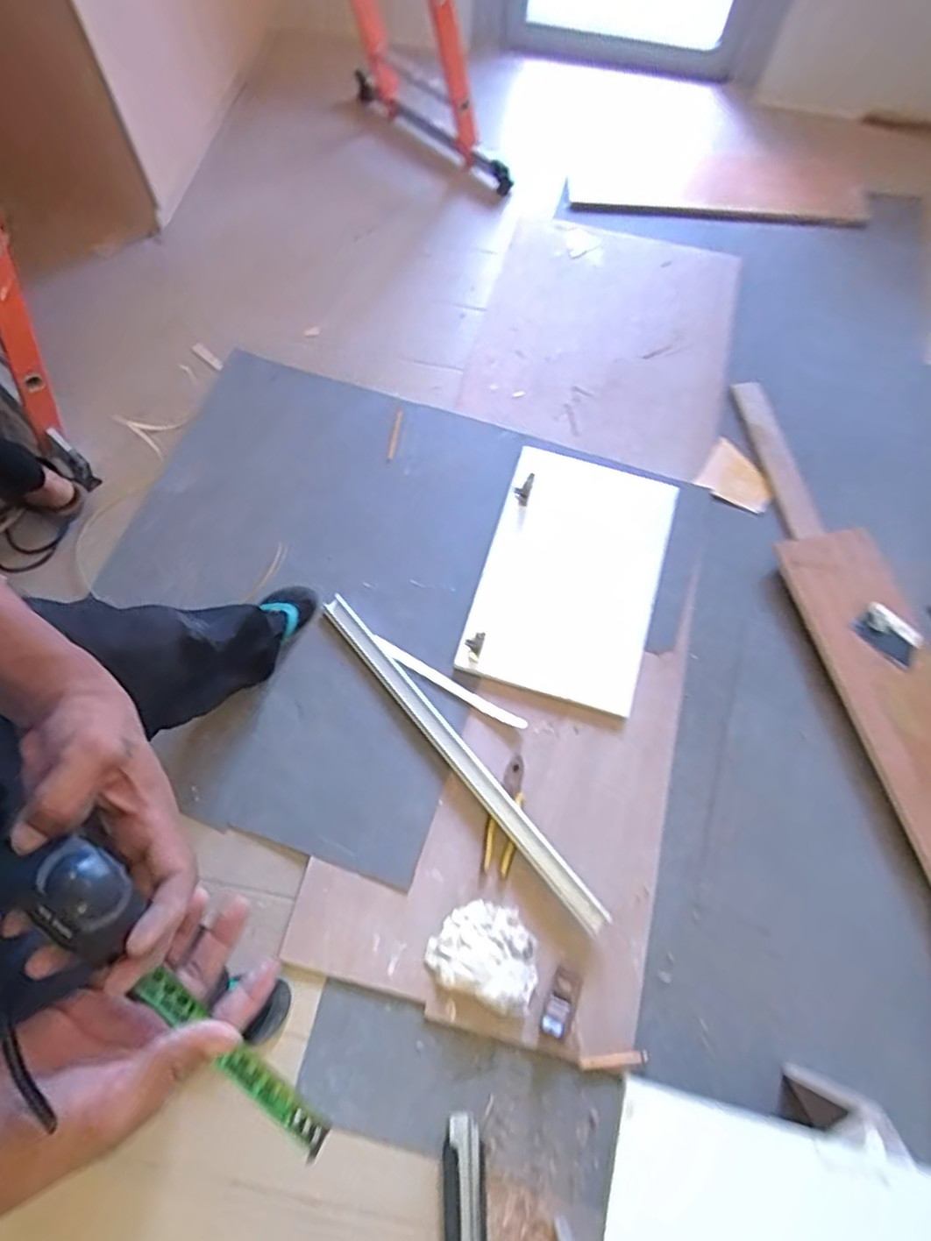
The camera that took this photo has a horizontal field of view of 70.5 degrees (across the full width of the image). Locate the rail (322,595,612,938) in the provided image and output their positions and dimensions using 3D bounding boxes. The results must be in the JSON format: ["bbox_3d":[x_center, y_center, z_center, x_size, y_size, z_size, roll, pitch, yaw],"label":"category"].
[{"bbox_3d":[-0.020,0.241,1.225,0.047,0.015,0.770,-38,75,-15],"label":"rail"}]

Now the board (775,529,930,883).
[{"bbox_3d":[0.844,0.193,1.240,0.211,0.039,0.807,-14,69,-5],"label":"board"}]

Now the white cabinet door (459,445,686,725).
[{"bbox_3d":[0.217,-0.094,1.341,0.347,0.038,0.513,17,69,4],"label":"white cabinet door"}]

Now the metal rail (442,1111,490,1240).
[{"bbox_3d":[0.003,0.935,0.962,0.066,0.011,0.351,-2,68,0],"label":"metal rail"}]

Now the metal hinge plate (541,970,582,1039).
[{"bbox_3d":[0.151,0.613,1.053,0.041,0.031,0.096,21,70,8],"label":"metal hinge plate"}]

